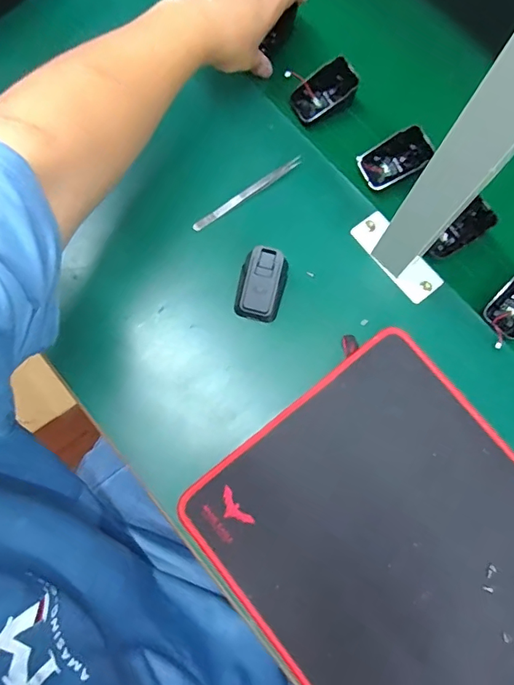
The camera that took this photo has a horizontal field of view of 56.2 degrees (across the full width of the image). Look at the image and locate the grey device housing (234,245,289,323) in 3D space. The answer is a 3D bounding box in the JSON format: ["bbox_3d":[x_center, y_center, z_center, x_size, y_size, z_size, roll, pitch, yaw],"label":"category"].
[{"bbox_3d":[0.005,-0.057,0.464,0.042,0.037,0.063,14,76,2],"label":"grey device housing"}]

